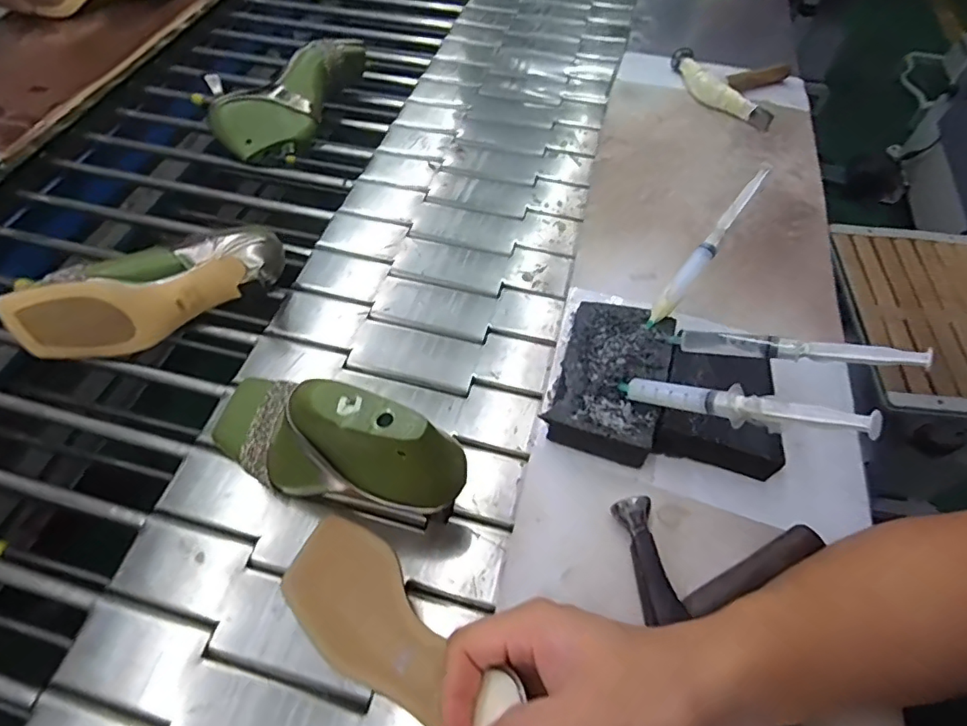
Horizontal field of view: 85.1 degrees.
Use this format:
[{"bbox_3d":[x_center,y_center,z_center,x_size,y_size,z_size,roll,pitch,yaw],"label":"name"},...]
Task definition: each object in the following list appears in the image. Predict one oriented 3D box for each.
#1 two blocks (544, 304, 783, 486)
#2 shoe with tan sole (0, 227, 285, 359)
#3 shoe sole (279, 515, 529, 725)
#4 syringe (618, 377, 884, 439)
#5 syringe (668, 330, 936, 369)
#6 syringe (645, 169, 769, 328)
[{"bbox_3d":[0.142,0.020,0.417,0.169,0.035,0.128,12,57,6],"label":"two blocks"},{"bbox_3d":[-0.314,-0.067,0.514,0.243,0.087,0.072,-27,61,-18],"label":"shoe with tan sole"},{"bbox_3d":[-0.068,0.168,0.333,0.213,0.026,0.076,22,68,45],"label":"shoe sole"},{"bbox_3d":[0.157,0.028,0.339,0.015,0.021,0.163,-45,30,-26],"label":"syringe"},{"bbox_3d":[0.221,-0.012,0.382,0.159,0.014,0.017,7,53,32],"label":"syringe"},{"bbox_3d":[0.188,-0.097,0.437,0.014,0.018,0.165,36,86,20],"label":"syringe"}]

